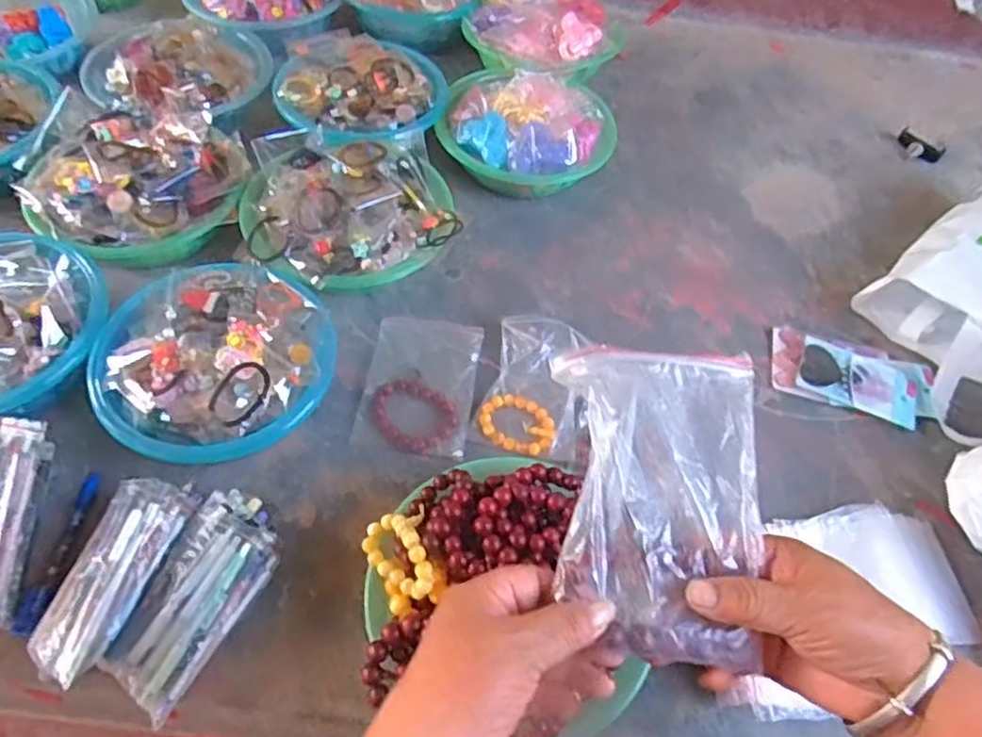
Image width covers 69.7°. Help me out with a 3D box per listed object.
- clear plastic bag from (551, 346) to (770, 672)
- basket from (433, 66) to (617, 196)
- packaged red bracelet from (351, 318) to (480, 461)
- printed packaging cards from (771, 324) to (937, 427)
[{"bbox_3d":[0.088,0.066,0.362,0.100,0.013,0.154,3,75,-3],"label":"clear plastic bag"},{"bbox_3d":[0.049,-0.322,0.953,0.226,0.094,0.205,12,54,3],"label":"basket"},{"bbox_3d":[-0.076,0.016,0.765,0.114,0.008,0.172,8,54,0],"label":"packaged red bracelet"},{"bbox_3d":[0.420,0.010,0.815,0.180,0.011,0.098,16,55,6],"label":"printed packaging cards"}]

